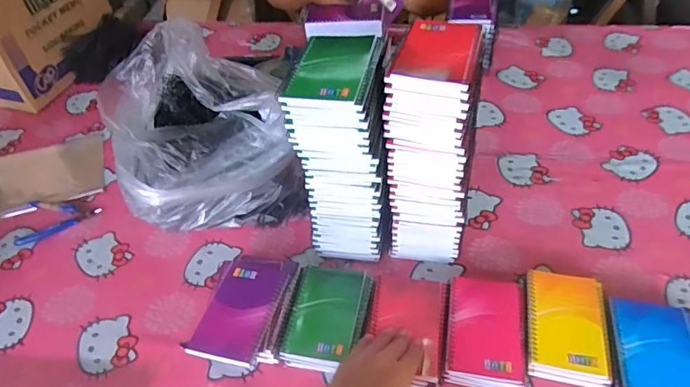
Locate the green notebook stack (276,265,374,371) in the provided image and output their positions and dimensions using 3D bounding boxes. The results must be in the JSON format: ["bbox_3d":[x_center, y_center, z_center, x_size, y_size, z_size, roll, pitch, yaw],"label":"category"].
[{"bbox_3d":[-0.019,0.156,0.647,0.097,0.036,0.139,6,46,10],"label":"green notebook stack"}]

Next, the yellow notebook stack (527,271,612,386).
[{"bbox_3d":[0.260,0.159,0.608,0.086,0.034,0.137,7,46,11],"label":"yellow notebook stack"}]

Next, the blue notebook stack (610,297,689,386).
[{"bbox_3d":[0.350,0.185,0.574,0.095,0.031,0.139,10,47,14],"label":"blue notebook stack"}]

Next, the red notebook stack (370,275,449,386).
[{"bbox_3d":[0.077,0.164,0.623,0.090,0.026,0.135,5,46,10],"label":"red notebook stack"}]

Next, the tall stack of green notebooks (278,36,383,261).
[{"bbox_3d":[-0.004,-0.047,0.655,0.102,0.274,0.131,0,46,5],"label":"tall stack of green notebooks"}]

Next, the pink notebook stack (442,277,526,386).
[{"bbox_3d":[0.165,0.167,0.610,0.084,0.033,0.134,6,46,10],"label":"pink notebook stack"}]

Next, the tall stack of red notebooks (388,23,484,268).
[{"bbox_3d":[0.104,-0.054,0.658,0.102,0.287,0.145,4,46,9],"label":"tall stack of red notebooks"}]

